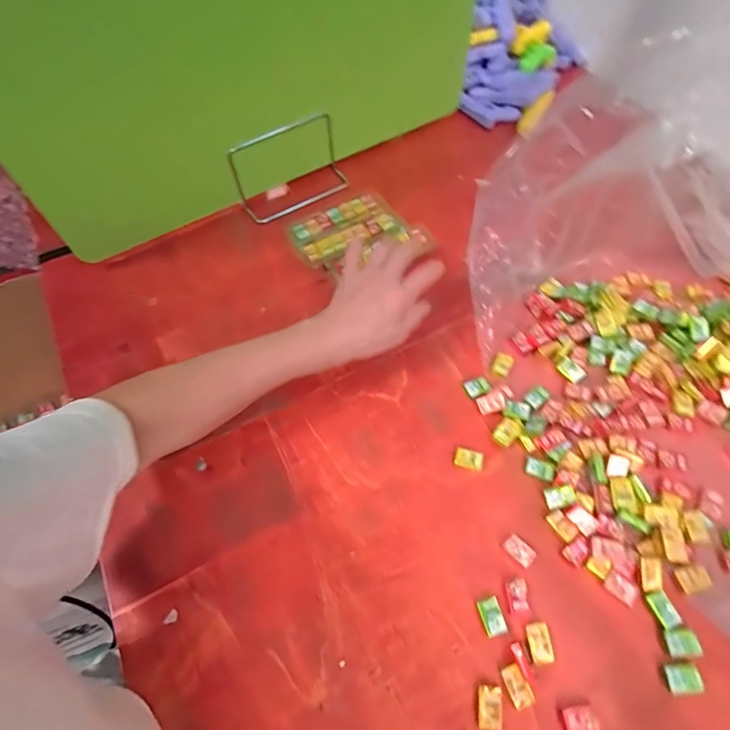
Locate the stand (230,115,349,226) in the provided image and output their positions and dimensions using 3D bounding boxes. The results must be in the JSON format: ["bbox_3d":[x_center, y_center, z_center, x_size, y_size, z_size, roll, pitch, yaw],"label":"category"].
[{"bbox_3d":[-0.101,-0.268,0.605,0.155,0.082,0.072,-25,61,-11],"label":"stand"}]

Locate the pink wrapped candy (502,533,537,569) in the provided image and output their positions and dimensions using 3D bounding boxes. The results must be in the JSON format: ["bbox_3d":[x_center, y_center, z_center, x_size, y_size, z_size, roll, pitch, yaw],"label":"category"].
[{"bbox_3d":[0.135,0.162,0.393,0.018,0.005,0.026,-41,65,-19],"label":"pink wrapped candy"}]

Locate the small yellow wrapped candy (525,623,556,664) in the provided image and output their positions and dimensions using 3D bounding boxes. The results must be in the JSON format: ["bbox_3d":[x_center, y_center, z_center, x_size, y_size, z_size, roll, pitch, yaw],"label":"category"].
[{"bbox_3d":[0.139,0.221,0.358,0.018,0.004,0.027,-4,59,1],"label":"small yellow wrapped candy"}]

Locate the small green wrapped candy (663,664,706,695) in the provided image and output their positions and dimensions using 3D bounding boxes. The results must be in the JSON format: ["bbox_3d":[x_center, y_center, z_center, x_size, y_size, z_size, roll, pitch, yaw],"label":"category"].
[{"bbox_3d":[0.243,0.239,0.343,0.025,0.005,0.019,-7,59,0],"label":"small green wrapped candy"}]

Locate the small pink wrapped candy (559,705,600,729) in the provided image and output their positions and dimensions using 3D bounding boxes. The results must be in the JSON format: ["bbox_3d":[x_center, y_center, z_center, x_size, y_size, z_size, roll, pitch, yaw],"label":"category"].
[{"bbox_3d":[0.159,0.264,0.334,0.025,0.005,0.018,-5,59,1],"label":"small pink wrapped candy"}]

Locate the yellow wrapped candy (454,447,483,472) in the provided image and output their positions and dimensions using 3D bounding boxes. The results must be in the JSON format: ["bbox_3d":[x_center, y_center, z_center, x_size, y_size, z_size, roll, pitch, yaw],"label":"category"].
[{"bbox_3d":[0.101,0.091,0.437,0.026,0.006,0.019,12,61,10],"label":"yellow wrapped candy"}]

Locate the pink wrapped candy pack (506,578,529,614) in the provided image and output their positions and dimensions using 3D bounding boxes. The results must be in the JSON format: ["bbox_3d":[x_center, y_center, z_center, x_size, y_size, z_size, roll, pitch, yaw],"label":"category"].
[{"bbox_3d":[0.128,0.191,0.375,0.017,0.004,0.025,-5,59,1],"label":"pink wrapped candy pack"}]

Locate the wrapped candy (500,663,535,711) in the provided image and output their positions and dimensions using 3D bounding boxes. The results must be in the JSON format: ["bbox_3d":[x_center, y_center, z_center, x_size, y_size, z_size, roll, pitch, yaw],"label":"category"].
[{"bbox_3d":[0.116,0.246,0.345,0.017,0.004,0.027,-25,61,-11],"label":"wrapped candy"}]

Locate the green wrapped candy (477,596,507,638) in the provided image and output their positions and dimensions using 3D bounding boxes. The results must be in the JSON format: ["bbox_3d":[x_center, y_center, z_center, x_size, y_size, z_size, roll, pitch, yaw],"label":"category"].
[{"bbox_3d":[0.104,0.205,0.368,0.018,0.004,0.027,-14,60,-5],"label":"green wrapped candy"}]

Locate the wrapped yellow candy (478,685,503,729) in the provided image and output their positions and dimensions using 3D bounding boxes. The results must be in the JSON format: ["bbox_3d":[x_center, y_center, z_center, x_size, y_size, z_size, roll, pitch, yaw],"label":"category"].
[{"bbox_3d":[0.094,0.259,0.340,0.018,0.006,0.029,5,60,7],"label":"wrapped yellow candy"}]

